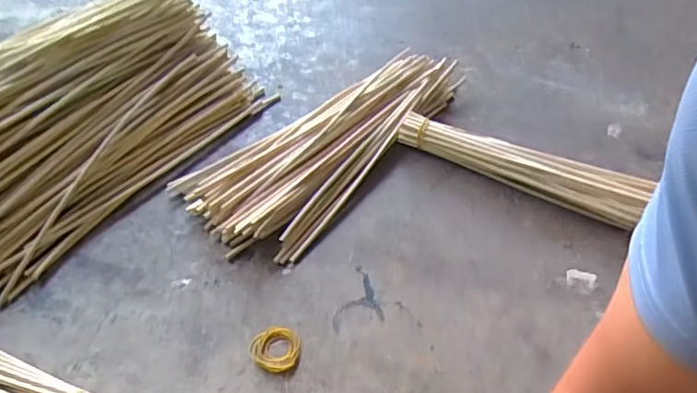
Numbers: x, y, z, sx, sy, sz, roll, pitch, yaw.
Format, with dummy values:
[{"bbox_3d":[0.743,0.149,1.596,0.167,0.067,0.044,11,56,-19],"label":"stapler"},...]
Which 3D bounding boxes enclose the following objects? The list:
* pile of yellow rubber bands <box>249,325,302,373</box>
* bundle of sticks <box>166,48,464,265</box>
[{"bbox_3d":[-0.083,0.171,0.641,0.055,0.006,0.055,7,48,3],"label":"pile of yellow rubber bands"},{"bbox_3d":[-0.008,-0.087,0.853,0.482,0.050,0.211,-34,57,-29],"label":"bundle of sticks"}]

